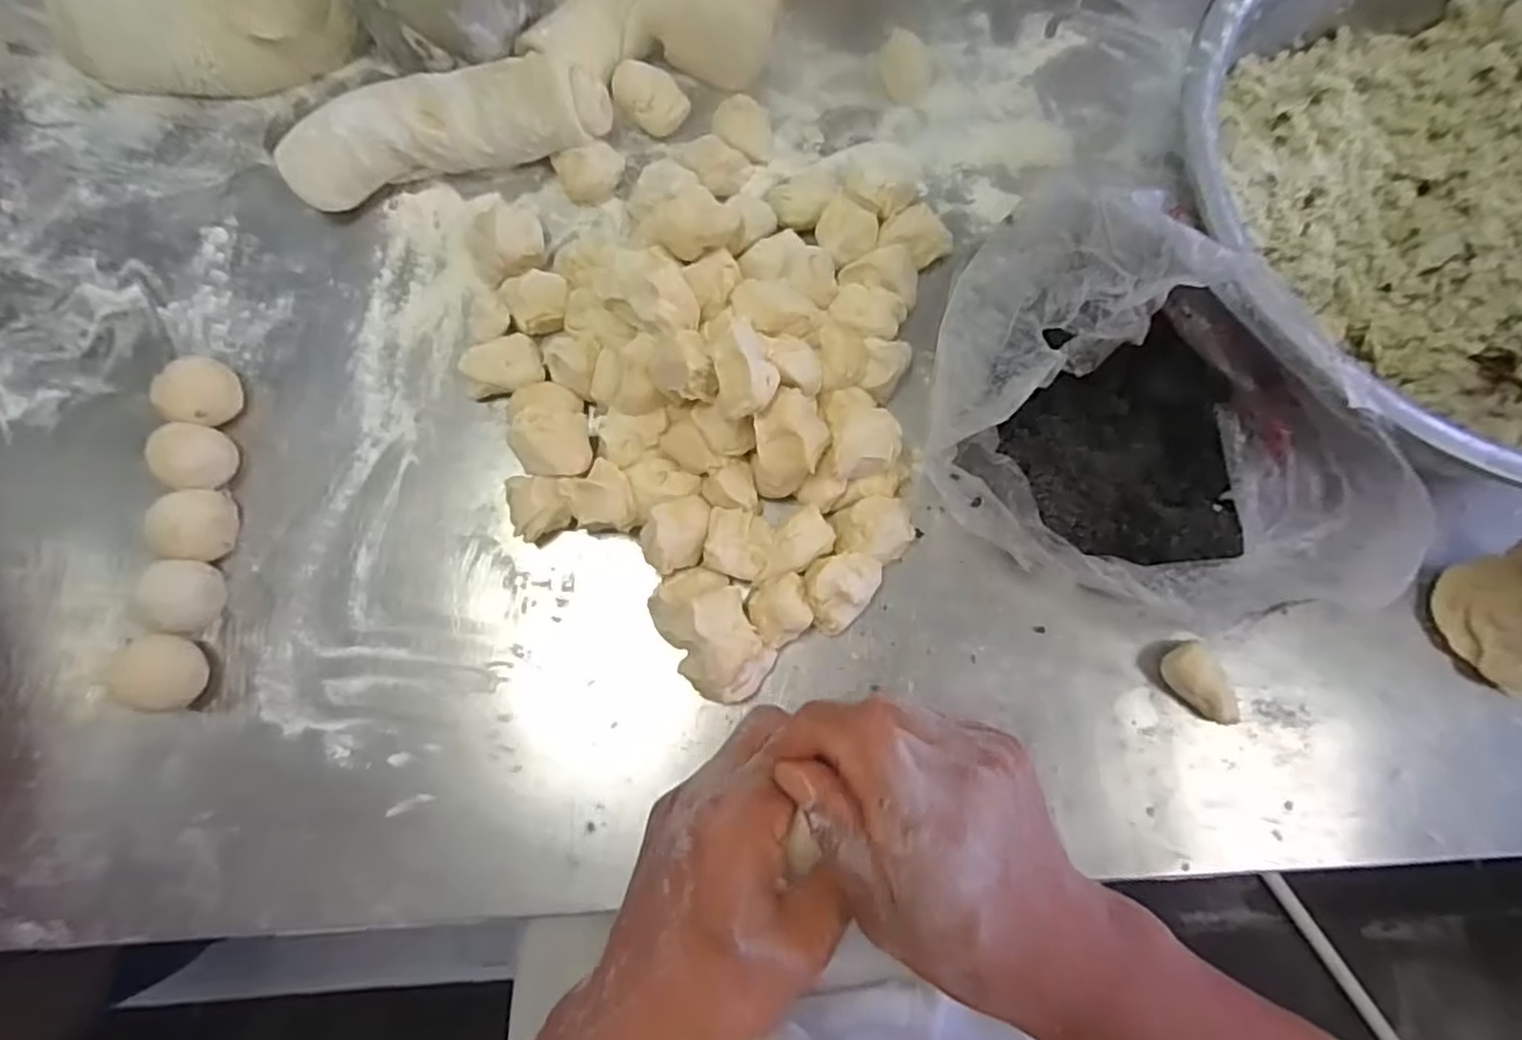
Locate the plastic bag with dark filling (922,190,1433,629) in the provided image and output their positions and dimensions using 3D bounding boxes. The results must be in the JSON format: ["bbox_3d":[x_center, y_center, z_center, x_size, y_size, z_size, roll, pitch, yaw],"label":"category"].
[{"bbox_3d":[0.217,-0.051,0.406,0.239,0.144,0.174,19,77,4],"label":"plastic bag with dark filling"}]

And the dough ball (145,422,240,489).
[{"bbox_3d":[-0.353,-0.039,0.455,0.033,0.042,0.040,26,78,6],"label":"dough ball"}]

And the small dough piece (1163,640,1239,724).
[{"bbox_3d":[0.258,0.098,0.425,0.023,0.027,0.051,-28,78,-7],"label":"small dough piece"}]

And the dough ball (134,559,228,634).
[{"bbox_3d":[-0.350,0.047,0.438,0.034,0.034,0.042,5,76,1],"label":"dough ball"}]

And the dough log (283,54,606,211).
[{"bbox_3d":[-0.211,-0.265,0.495,0.211,0.062,0.054,-13,77,-3],"label":"dough log"}]

